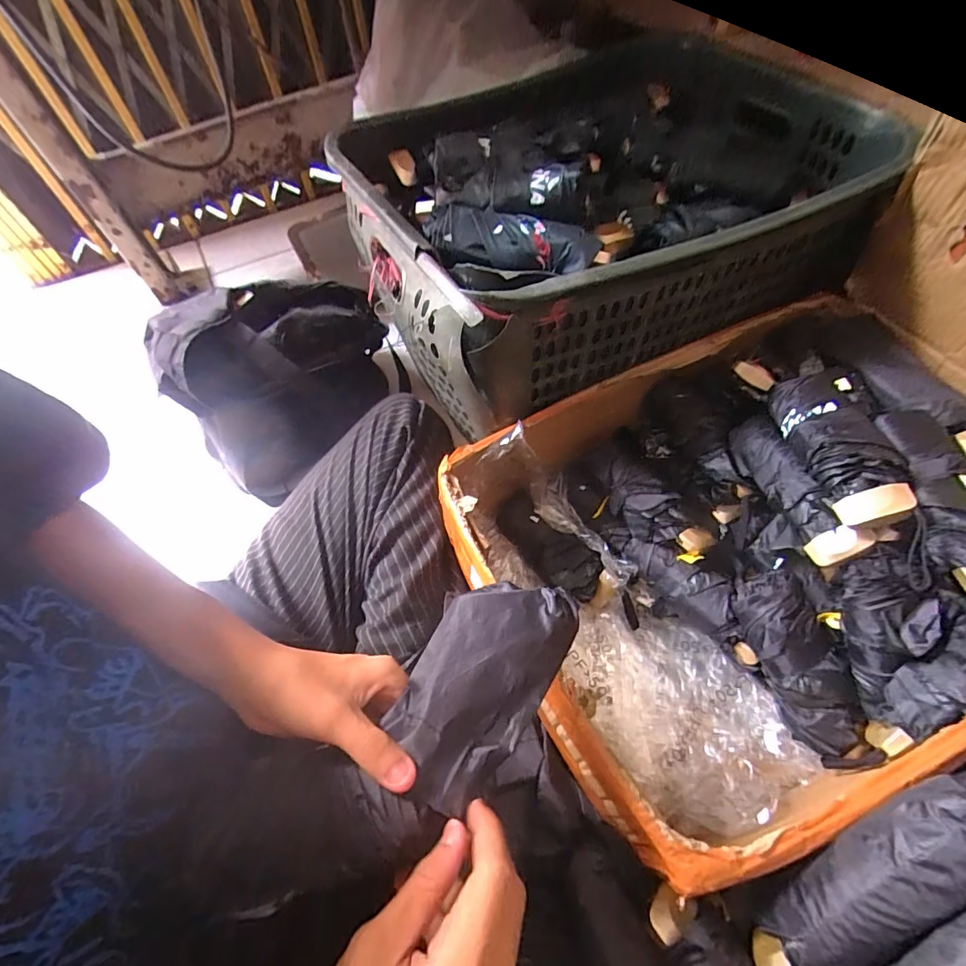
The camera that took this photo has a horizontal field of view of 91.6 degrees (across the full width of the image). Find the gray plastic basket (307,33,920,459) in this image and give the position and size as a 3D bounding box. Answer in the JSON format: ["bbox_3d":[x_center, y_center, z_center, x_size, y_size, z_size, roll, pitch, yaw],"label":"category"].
[{"bbox_3d":[0.138,-0.315,0.559,0.544,0.208,0.359,-24,60,-11],"label":"gray plastic basket"}]

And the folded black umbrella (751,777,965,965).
[{"bbox_3d":[0.235,0.246,0.285,0.045,0.040,0.172,45,104,26],"label":"folded black umbrella"}]

